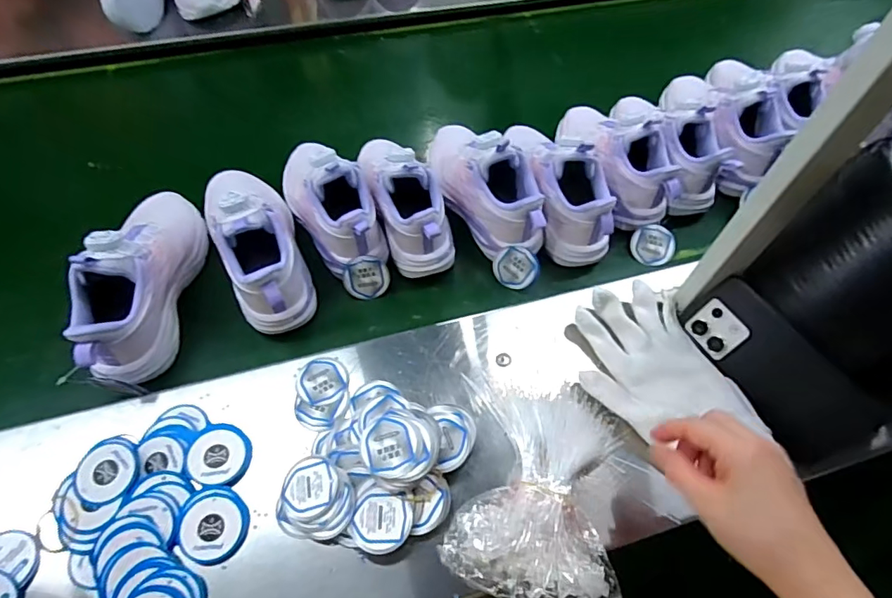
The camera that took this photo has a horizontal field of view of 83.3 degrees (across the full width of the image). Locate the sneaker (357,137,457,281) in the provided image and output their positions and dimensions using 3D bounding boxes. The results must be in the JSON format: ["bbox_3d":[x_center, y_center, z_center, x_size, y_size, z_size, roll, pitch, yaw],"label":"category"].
[{"bbox_3d":[-0.055,-0.120,0.557,0.075,0.092,0.194,-24,59,-11],"label":"sneaker"}]

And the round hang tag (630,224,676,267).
[{"bbox_3d":[0.245,-0.064,0.595,0.047,0.004,0.050,-3,79,13],"label":"round hang tag"}]

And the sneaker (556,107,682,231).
[{"bbox_3d":[0.209,-0.188,0.608,0.088,0.087,0.205,-10,58,-3],"label":"sneaker"}]

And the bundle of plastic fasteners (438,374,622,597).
[{"bbox_3d":[0.072,0.154,0.416,0.132,0.028,0.169,3,58,6],"label":"bundle of plastic fasteners"}]

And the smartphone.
[{"bbox_3d":[0.302,0.063,0.459,0.016,0.080,0.169,-14,64,-50],"label":"smartphone"}]

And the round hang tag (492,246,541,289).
[{"bbox_3d":[0.078,-0.034,0.559,0.052,0.048,0.004,10,22,24],"label":"round hang tag"}]

